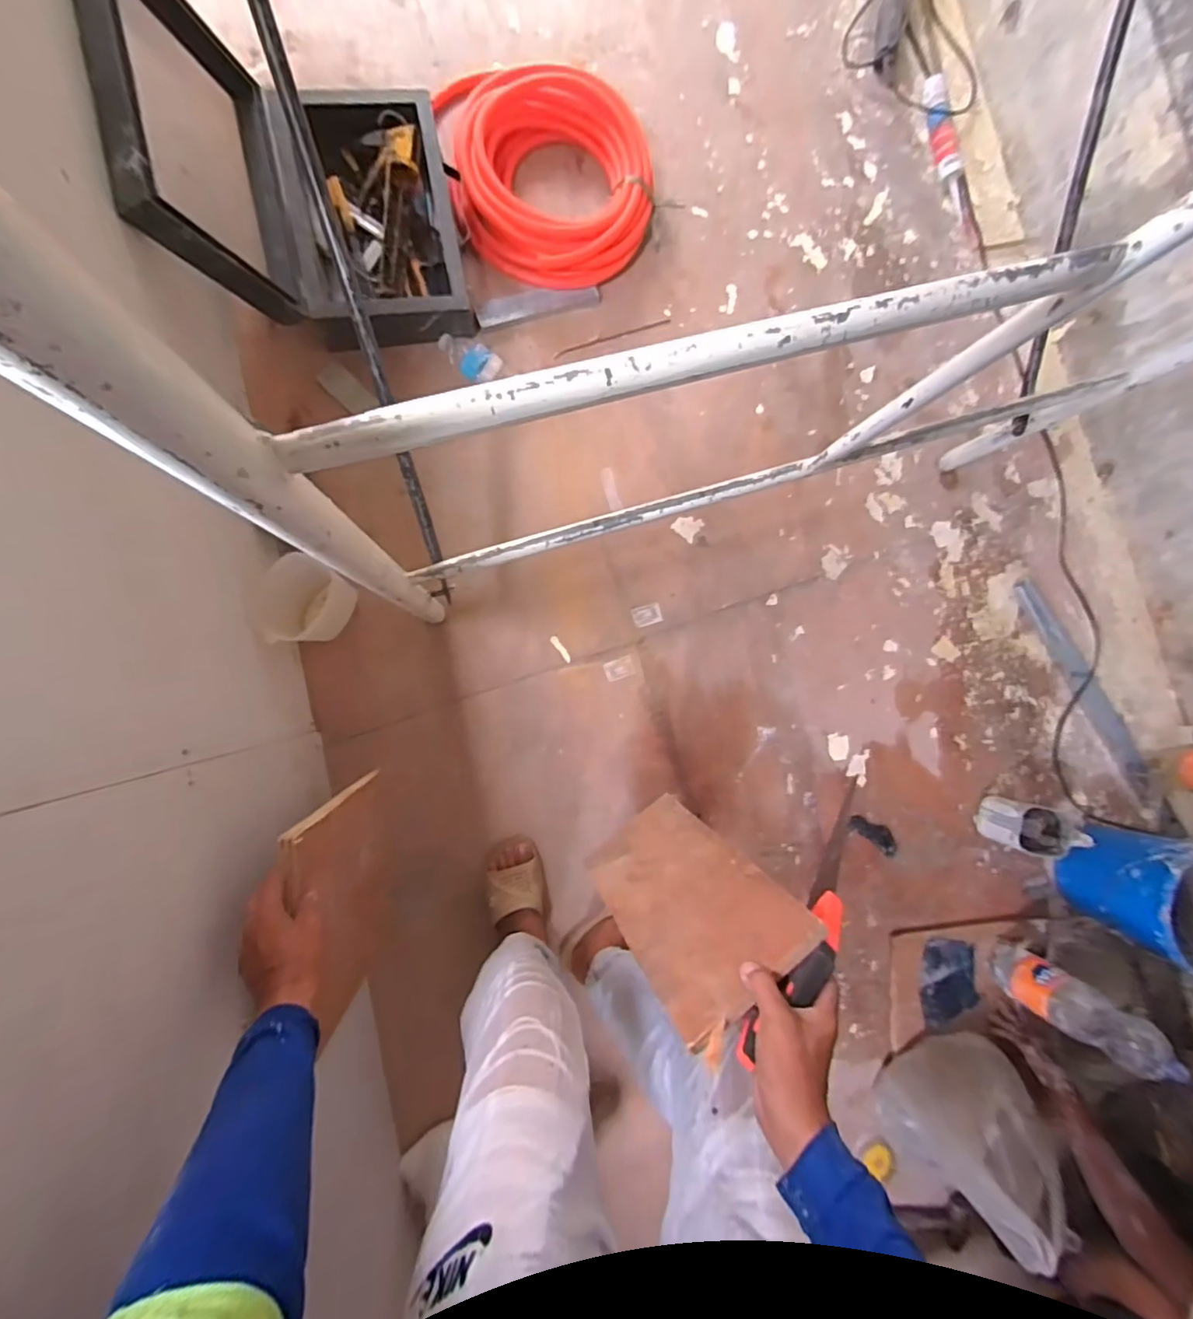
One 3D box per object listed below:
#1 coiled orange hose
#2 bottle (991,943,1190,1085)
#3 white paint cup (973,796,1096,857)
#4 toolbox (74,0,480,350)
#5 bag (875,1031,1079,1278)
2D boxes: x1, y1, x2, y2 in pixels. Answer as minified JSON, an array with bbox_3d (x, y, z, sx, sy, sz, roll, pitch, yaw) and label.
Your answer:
[{"bbox_3d":[-0.082,-0.935,1.100,0.390,0.079,0.364,-14,91,-10],"label":"coiled orange hose"},{"bbox_3d":[0.952,0.695,1.122,0.116,0.336,0.106,33,84,-8],"label":"bottle"},{"bbox_3d":[0.960,0.374,1.257,0.172,0.129,0.104,18,86,-9],"label":"white paint cup"},{"bbox_3d":[-0.457,-0.798,0.898,0.426,0.358,0.426,-9,90,-10],"label":"toolbox"},{"bbox_3d":[0.776,0.933,1.099,0.251,0.328,0.279,44,82,-6],"label":"bag"}]

